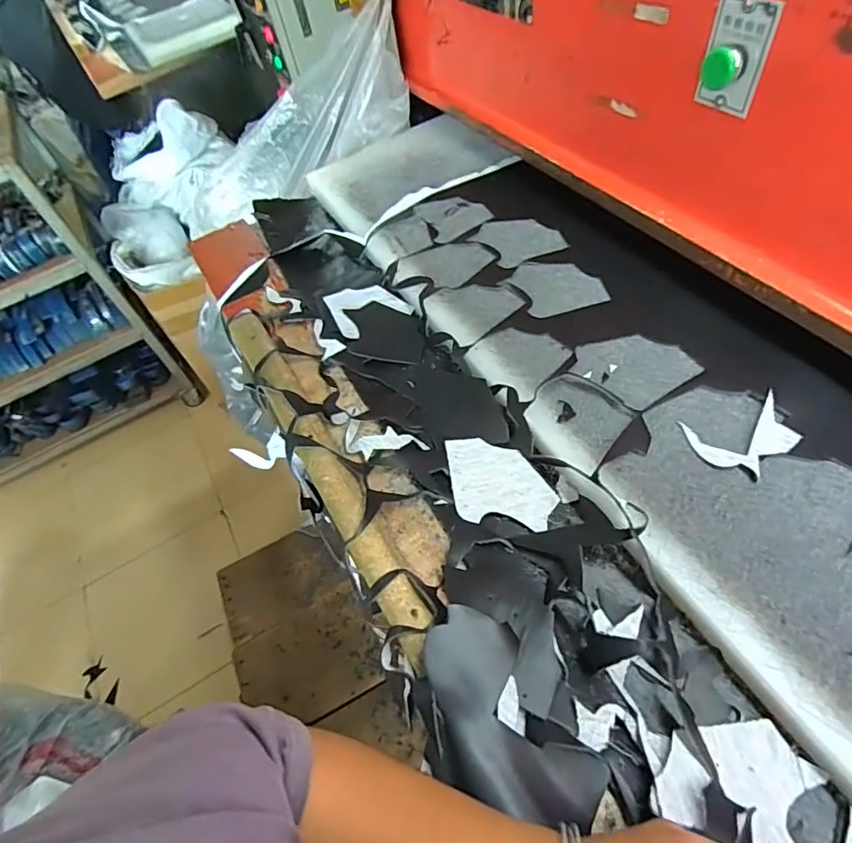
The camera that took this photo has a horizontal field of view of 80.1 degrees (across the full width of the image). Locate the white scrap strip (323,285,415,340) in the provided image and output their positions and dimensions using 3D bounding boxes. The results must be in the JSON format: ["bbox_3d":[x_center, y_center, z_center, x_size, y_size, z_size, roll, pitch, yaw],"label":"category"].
[{"bbox_3d":[-0.086,-0.171,0.750,0.108,0.007,0.103,-24,57,-11],"label":"white scrap strip"}]

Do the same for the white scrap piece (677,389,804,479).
[{"bbox_3d":[0.319,0.015,0.504,0.095,0.012,0.075,-16,56,-6],"label":"white scrap piece"}]

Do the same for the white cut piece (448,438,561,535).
[{"bbox_3d":[0.080,0.067,0.553,0.118,0.006,0.097,8,56,5],"label":"white cut piece"}]

